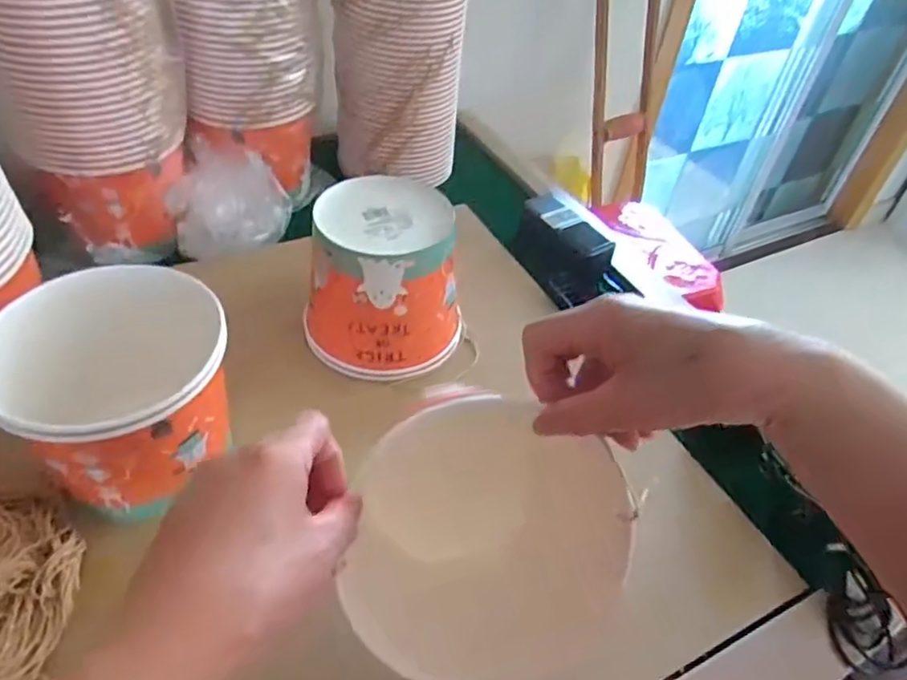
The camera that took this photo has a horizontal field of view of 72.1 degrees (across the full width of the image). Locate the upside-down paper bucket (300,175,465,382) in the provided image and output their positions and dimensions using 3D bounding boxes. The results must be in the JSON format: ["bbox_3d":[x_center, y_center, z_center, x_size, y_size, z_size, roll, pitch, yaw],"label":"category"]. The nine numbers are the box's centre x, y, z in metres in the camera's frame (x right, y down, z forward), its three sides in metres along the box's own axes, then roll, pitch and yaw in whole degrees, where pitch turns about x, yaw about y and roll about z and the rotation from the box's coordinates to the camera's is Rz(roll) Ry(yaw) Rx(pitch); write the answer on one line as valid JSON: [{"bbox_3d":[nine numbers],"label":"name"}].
[{"bbox_3d":[-0.065,-0.056,0.613,0.132,0.145,0.133,27,47,20],"label":"upside-down paper bucket"}]

